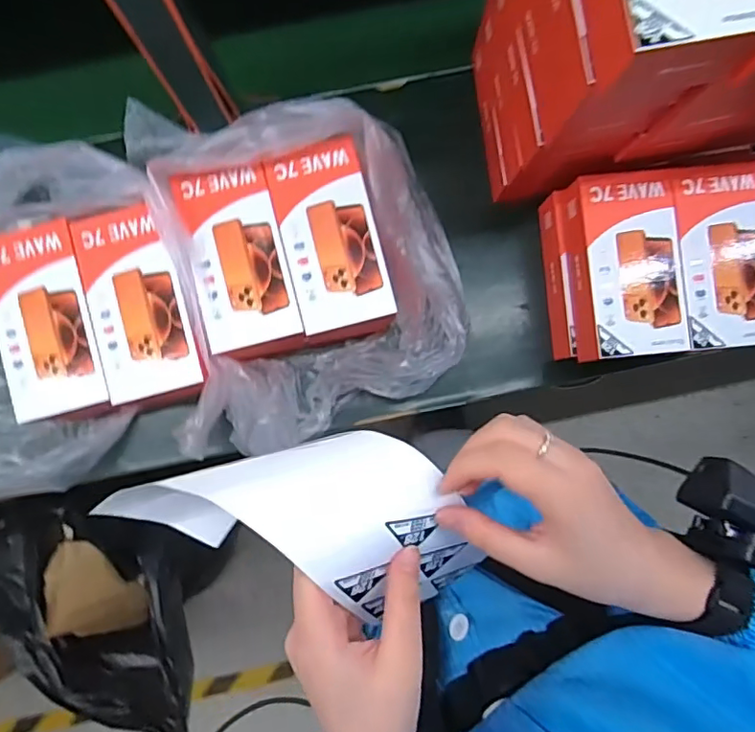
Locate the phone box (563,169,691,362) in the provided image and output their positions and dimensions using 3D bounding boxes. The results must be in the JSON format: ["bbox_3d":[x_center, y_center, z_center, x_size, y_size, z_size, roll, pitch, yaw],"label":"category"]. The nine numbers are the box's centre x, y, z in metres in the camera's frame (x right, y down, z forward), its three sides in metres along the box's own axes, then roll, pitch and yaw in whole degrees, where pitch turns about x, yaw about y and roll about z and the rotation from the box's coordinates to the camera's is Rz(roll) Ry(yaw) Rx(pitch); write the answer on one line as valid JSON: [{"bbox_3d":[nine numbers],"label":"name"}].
[{"bbox_3d":[0.248,-0.099,0.564,0.095,0.053,0.180,-4,86,-2],"label":"phone box"}]

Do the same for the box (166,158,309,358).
[{"bbox_3d":[-0.135,-0.103,0.553,0.093,0.050,0.175,-13,86,-3],"label":"box"}]

